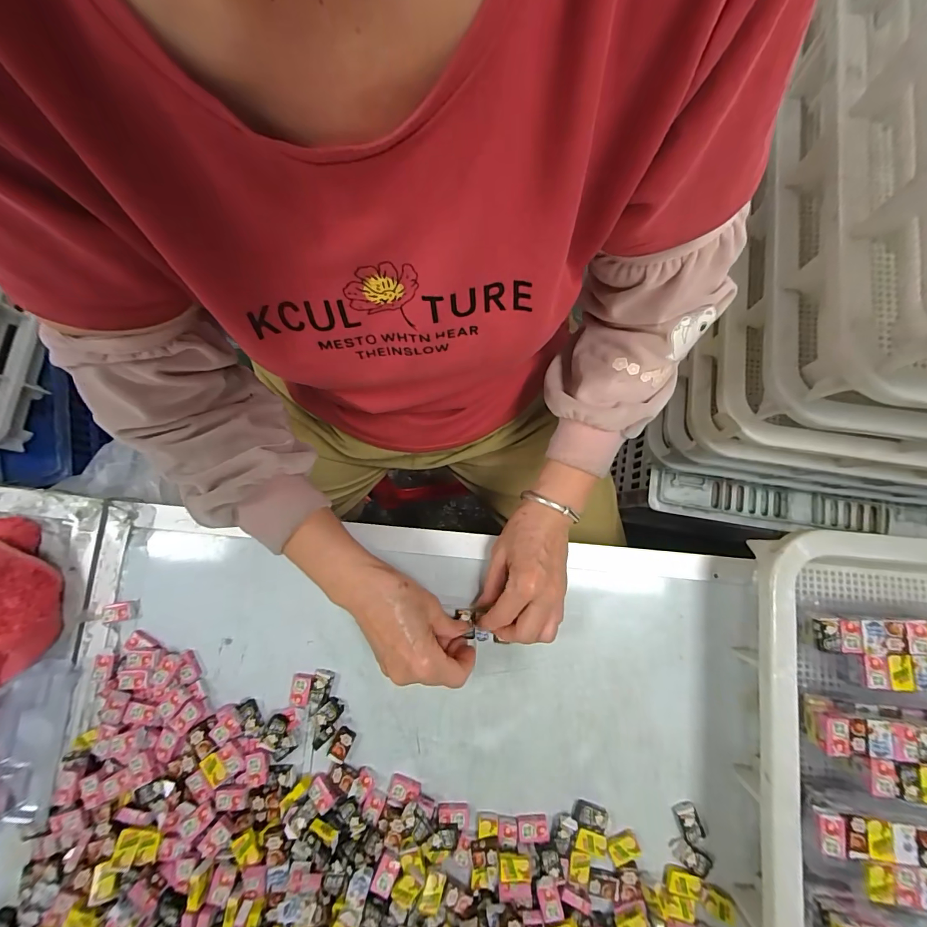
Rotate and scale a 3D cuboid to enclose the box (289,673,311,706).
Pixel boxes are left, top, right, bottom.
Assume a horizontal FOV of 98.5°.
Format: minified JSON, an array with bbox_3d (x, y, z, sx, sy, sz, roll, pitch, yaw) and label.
[{"bbox_3d":[-0.153,0.212,0.373,0.019,0.007,0.027,4,82,2],"label":"box"}]

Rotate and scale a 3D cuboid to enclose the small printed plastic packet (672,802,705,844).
[{"bbox_3d":[0.199,0.315,0.351,0.019,0.006,0.029,-21,82,-1],"label":"small printed plastic packet"}]

